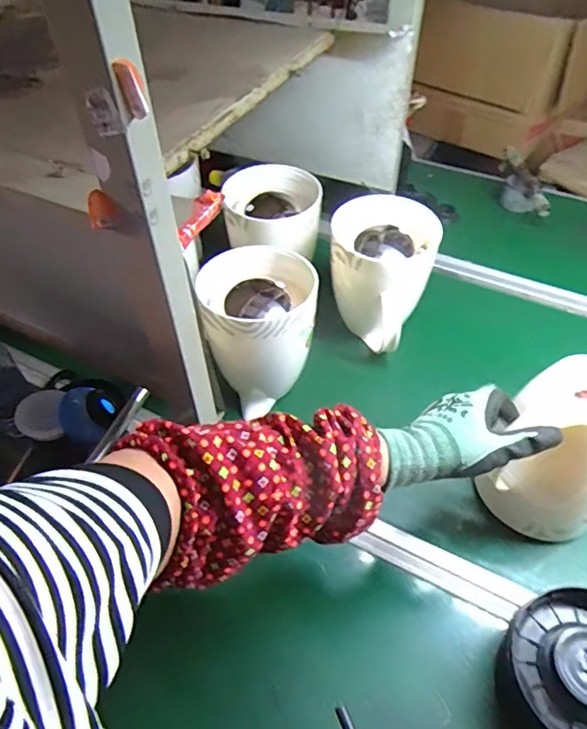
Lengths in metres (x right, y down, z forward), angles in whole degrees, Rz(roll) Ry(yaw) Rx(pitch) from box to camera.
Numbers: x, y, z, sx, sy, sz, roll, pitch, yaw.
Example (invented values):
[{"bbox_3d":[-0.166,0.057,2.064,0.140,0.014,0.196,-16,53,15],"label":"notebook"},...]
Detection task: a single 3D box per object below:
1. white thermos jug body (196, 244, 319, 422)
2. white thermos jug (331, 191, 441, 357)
[{"bbox_3d":[-0.041,-0.038,0.637,0.134,0.162,0.110,-9,49,-8],"label":"white thermos jug body"},{"bbox_3d":[0.116,-0.124,0.713,0.122,0.152,0.130,24,52,20],"label":"white thermos jug"}]

